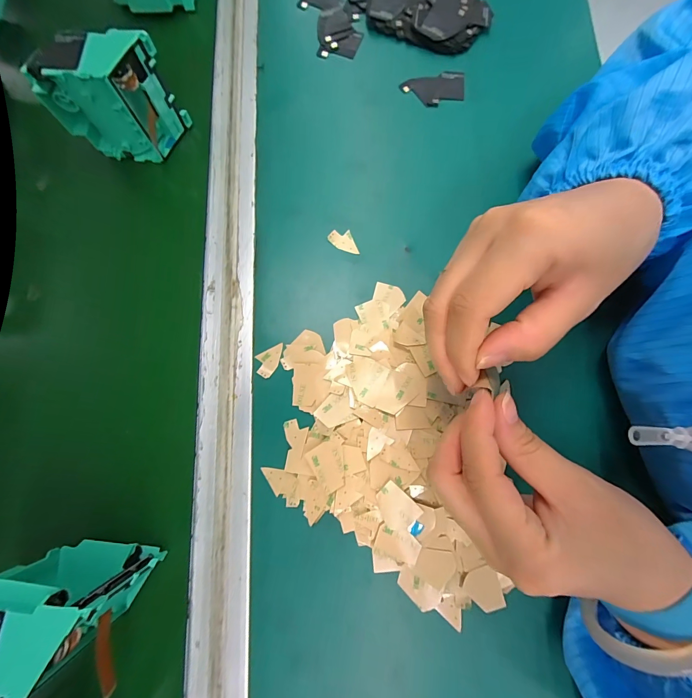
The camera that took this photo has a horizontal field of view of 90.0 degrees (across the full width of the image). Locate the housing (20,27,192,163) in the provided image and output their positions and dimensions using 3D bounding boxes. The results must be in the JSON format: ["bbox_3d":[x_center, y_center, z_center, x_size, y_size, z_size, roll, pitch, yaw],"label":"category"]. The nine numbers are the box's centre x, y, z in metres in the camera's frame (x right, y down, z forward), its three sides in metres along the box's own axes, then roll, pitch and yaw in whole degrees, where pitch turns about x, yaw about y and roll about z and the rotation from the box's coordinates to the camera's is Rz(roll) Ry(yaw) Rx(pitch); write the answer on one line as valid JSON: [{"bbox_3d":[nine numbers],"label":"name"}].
[{"bbox_3d":[-0.170,-0.181,0.253,0.079,0.075,0.035,1,79,1],"label":"housing"}]

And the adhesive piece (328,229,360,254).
[{"bbox_3d":[-0.001,-0.084,0.268,0.026,0.004,0.015,18,79,5],"label":"adhesive piece"}]

